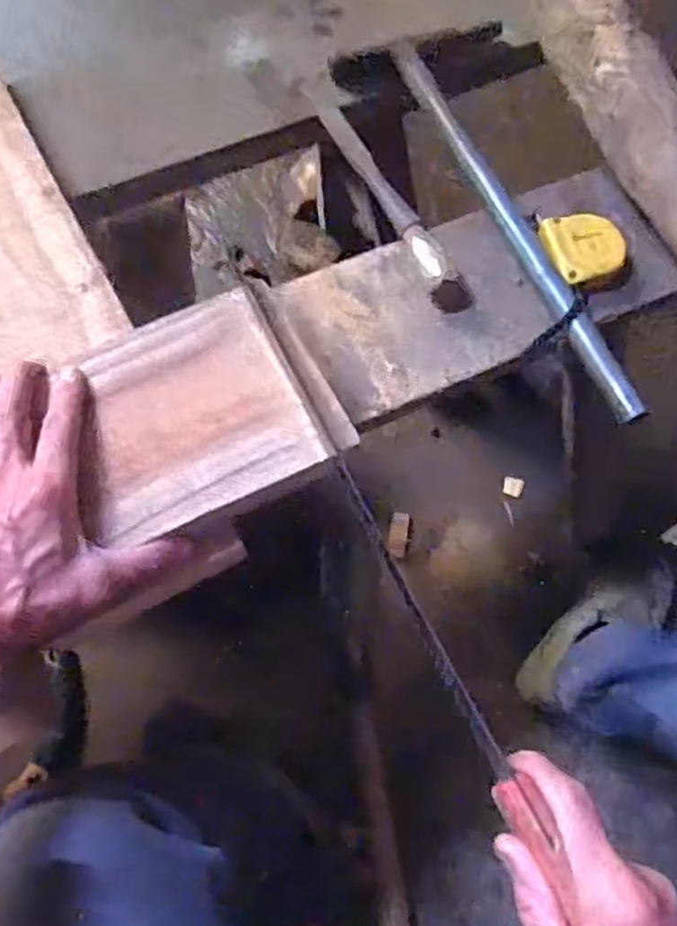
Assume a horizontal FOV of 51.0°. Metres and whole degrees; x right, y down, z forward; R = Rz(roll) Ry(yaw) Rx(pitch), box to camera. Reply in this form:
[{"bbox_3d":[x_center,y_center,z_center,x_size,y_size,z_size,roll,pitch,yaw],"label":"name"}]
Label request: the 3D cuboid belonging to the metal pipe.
[{"bbox_3d":[0.130,-0.201,0.558,0.023,0.023,0.397,-21,71,-8],"label":"metal pipe"}]

